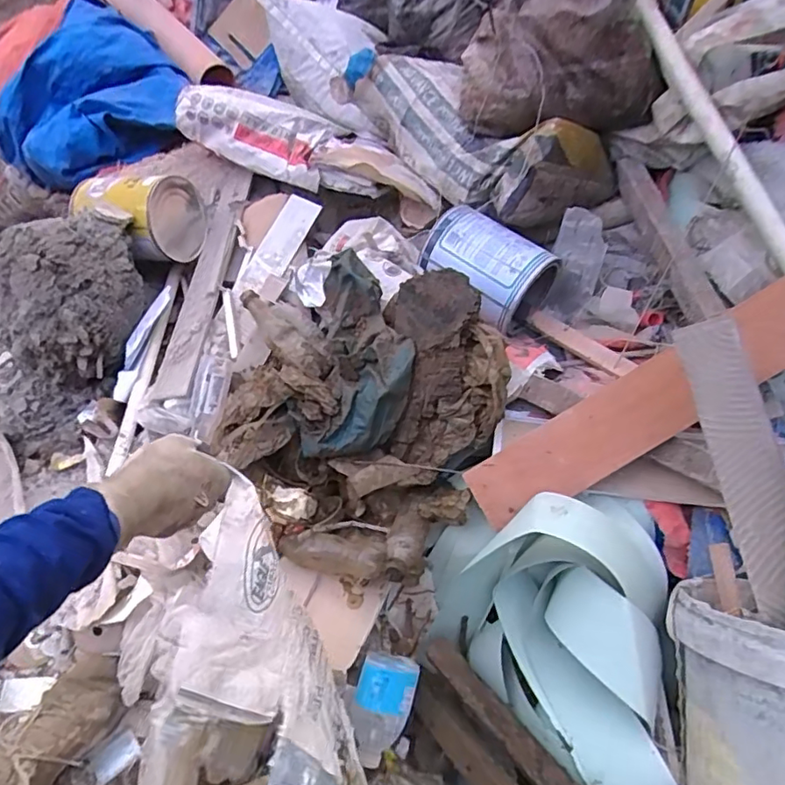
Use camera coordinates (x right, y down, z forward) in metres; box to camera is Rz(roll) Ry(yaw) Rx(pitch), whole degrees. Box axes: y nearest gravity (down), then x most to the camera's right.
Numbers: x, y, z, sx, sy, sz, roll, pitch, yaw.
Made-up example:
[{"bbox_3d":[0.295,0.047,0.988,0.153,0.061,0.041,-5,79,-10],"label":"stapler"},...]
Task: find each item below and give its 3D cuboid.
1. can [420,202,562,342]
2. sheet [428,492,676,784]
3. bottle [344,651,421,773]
[{"bbox_3d":[0.164,-0.217,1.015,0.221,0.141,0.160,34,67,19],"label":"can"},{"bbox_3d":[0.206,0.331,0.764,0.316,0.222,0.381,7,61,6],"label":"sheet"},{"bbox_3d":[-0.019,0.411,0.736,0.081,0.068,0.132,14,62,10],"label":"bottle"}]

